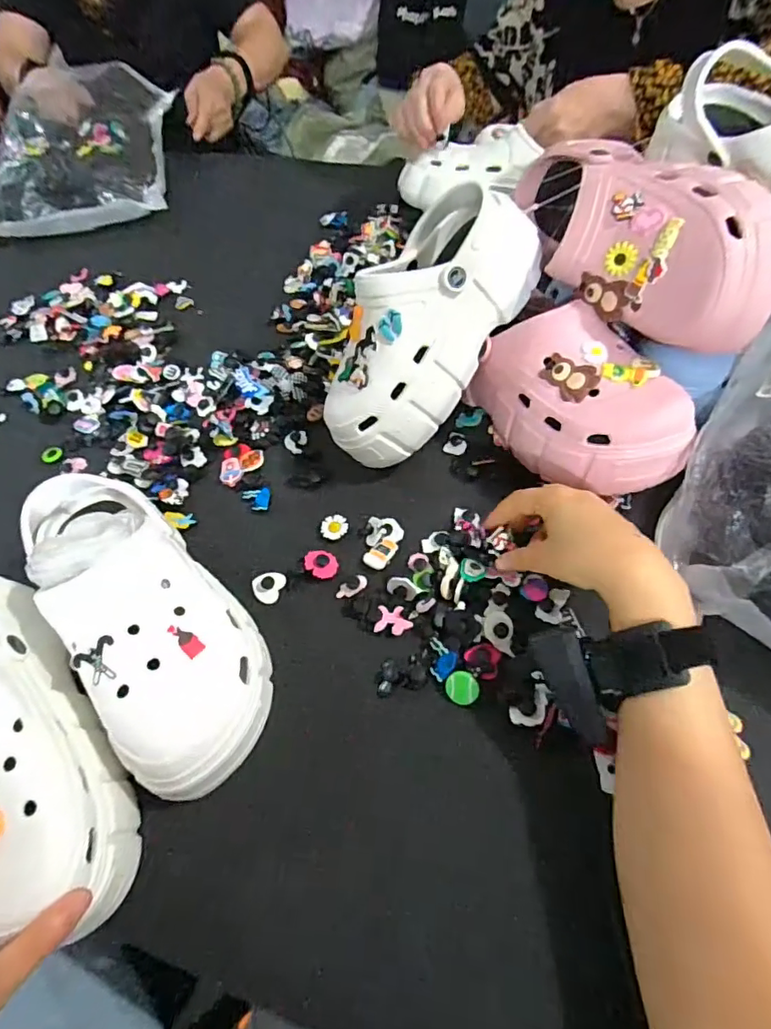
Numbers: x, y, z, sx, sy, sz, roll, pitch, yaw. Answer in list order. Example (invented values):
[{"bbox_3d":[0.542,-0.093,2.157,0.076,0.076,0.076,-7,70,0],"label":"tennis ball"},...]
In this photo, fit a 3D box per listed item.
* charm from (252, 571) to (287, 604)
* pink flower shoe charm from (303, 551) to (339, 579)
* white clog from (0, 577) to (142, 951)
[{"bbox_3d":[-0.099,0.060,0.444,0.025,0.009,0.028,16,59,15],"label":"charm"},{"bbox_3d":[-0.054,0.042,0.447,0.029,0.008,0.024,33,65,24],"label":"pink flower shoe charm"},{"bbox_3d":[-0.241,0.138,0.327,0.090,0.081,0.240,-35,66,-18],"label":"white clog"}]

